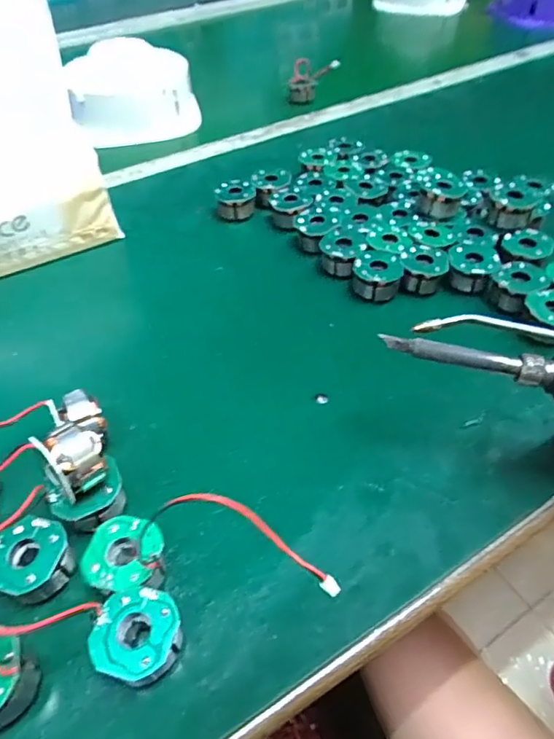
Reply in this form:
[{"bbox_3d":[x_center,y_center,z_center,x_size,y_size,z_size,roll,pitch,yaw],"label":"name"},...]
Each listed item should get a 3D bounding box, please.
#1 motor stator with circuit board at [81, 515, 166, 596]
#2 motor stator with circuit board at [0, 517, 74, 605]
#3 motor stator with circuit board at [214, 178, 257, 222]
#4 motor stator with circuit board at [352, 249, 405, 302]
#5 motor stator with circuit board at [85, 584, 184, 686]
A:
[{"bbox_3d":[-0.063,0.081,0.216,0.031,0.022,0.032,-1,48,1],"label":"motor stator with circuit board"},{"bbox_3d":[-0.103,0.081,0.215,0.029,0.017,0.031,-1,48,1],"label":"motor stator with circuit board"},{"bbox_3d":[-0.033,-0.135,0.408,0.031,0.023,0.026,-6,49,-3],"label":"motor stator with circuit board"},{"bbox_3d":[0.066,-0.062,0.340,0.031,0.020,0.033,7,49,8],"label":"motor stator with circuit board"},{"bbox_3d":[-0.052,0.103,0.196,0.031,0.021,0.031,-1,48,1],"label":"motor stator with circuit board"}]

